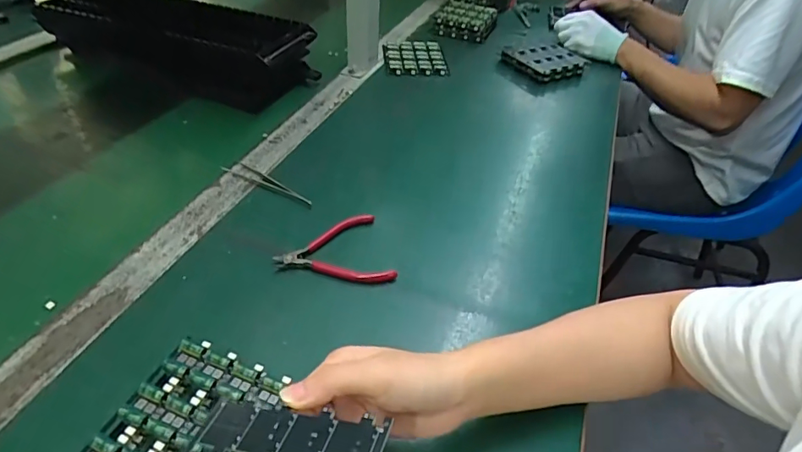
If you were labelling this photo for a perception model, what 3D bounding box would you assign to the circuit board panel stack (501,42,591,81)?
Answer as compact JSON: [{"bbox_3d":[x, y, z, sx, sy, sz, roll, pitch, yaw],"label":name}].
[{"bbox_3d":[0.259,-0.292,0.867,0.123,0.026,0.117,-20,46,-24],"label":"circuit board panel stack"}]

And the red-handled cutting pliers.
[{"bbox_3d":[-0.070,0.031,0.492,0.108,0.016,0.090,-11,43,-16],"label":"red-handled cutting pliers"}]

